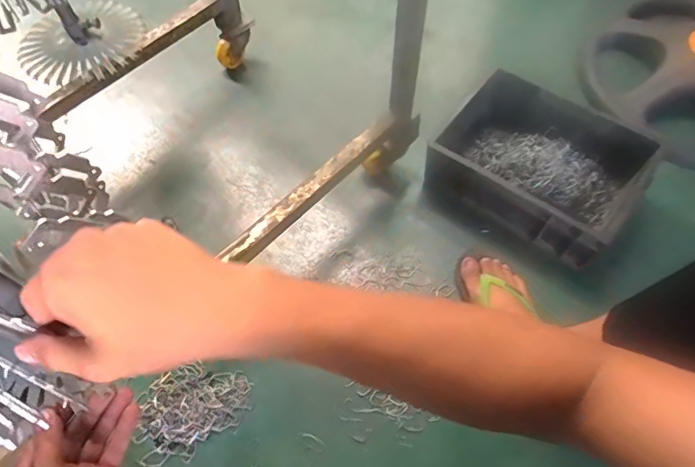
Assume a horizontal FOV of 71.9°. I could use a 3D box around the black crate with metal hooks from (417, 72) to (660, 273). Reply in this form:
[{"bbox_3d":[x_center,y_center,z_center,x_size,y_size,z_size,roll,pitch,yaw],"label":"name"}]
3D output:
[{"bbox_3d":[0.331,-0.120,0.892,0.352,0.149,0.258,32,69,17],"label":"black crate with metal hooks"}]

